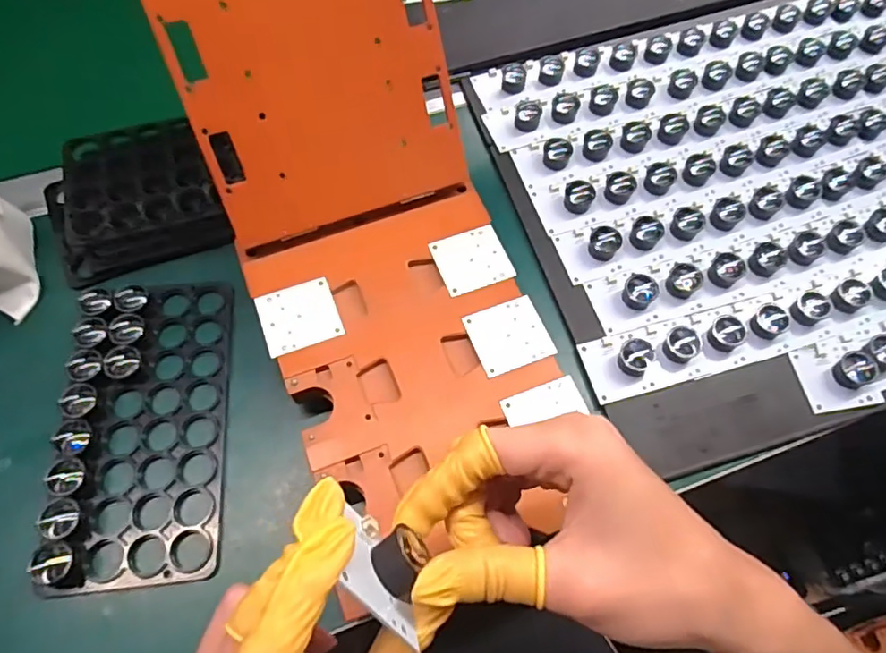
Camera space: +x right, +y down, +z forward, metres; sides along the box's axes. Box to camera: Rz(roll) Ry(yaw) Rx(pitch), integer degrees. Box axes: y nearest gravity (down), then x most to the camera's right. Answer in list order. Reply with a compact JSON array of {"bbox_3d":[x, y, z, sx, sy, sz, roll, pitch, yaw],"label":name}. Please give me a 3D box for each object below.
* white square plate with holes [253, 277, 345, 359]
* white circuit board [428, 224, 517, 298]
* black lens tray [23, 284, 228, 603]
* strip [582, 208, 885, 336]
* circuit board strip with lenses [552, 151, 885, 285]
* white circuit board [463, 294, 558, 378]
[{"bbox_3d":[-0.092,-0.007,0.369,0.047,0.004,0.045,-20,67,-10],"label":"white square plate with holes"},{"bbox_3d":[0.020,-0.046,0.388,0.046,0.004,0.045,-19,67,-10],"label":"white circuit board"},{"bbox_3d":[-0.187,0.058,0.361,0.096,0.022,0.191,-4,65,-3],"label":"black lens tray"},{"bbox_3d":[0.332,-0.072,0.431,0.471,0.018,0.041,-14,66,-8],"label":"strip"},{"bbox_3d":[0.313,-0.111,0.449,0.469,0.016,0.045,-14,66,-8],"label":"circuit board strip with lenses"},{"bbox_3d":[0.042,0.005,0.365,0.047,0.004,0.044,-19,67,-10],"label":"white circuit board"}]

